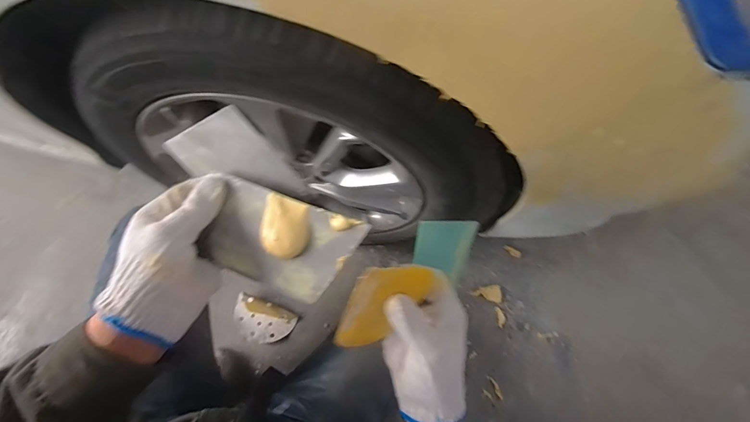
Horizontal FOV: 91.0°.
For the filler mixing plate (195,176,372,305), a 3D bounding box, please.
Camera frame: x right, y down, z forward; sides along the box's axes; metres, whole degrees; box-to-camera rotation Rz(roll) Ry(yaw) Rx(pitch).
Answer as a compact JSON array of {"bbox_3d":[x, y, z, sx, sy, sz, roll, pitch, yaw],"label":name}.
[{"bbox_3d":[-0.077,0.025,0.288,0.122,0.013,0.072,20,93,13],"label":"filler mixing plate"}]

